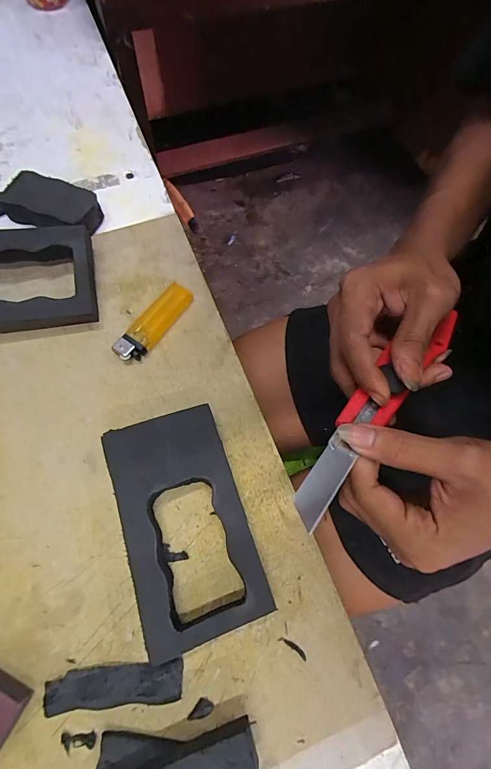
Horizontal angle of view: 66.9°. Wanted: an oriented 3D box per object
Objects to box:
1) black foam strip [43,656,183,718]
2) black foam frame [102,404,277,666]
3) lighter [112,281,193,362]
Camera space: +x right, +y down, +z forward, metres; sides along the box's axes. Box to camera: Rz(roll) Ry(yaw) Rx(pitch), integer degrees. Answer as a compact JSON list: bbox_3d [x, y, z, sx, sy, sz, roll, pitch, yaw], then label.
[{"bbox_3d":[-0.080,0.185,0.228,0.081,0.006,0.022,-4,69,-4],"label":"black foam strip"},{"bbox_3d":[-0.042,0.091,0.254,0.078,0.027,0.142,-18,71,-9],"label":"black foam frame"},{"bbox_3d":[-0.077,-0.053,0.313,0.023,0.012,0.080,33,71,10],"label":"lighter"}]

